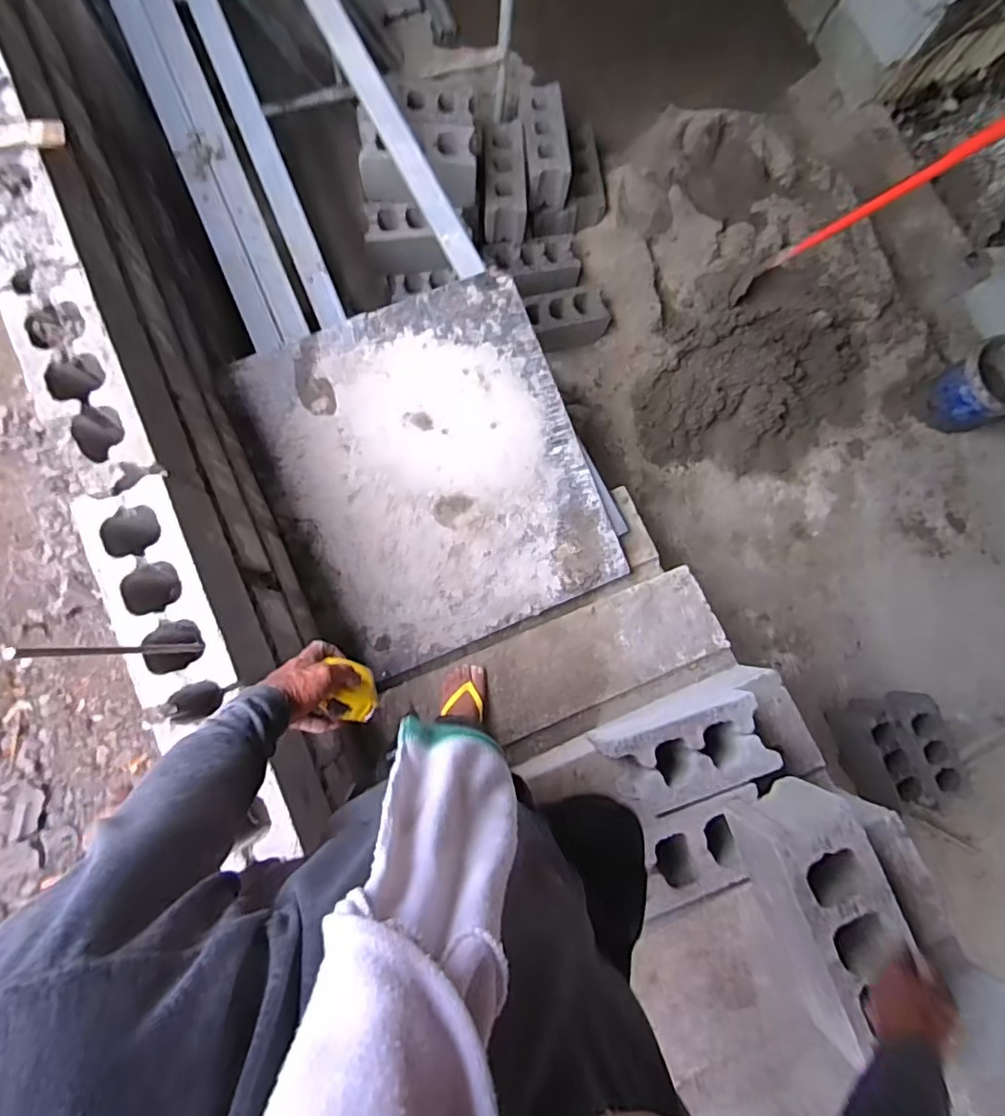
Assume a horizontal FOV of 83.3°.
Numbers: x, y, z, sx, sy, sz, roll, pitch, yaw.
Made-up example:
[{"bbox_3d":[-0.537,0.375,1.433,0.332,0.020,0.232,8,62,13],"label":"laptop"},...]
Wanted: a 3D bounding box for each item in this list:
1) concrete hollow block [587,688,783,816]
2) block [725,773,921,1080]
[{"bbox_3d":[0.382,0.403,1.206,0.311,0.151,0.171,-22,83,-7],"label":"concrete hollow block"},{"bbox_3d":[0.581,0.619,1.035,0.161,0.222,0.381,-20,90,-6],"label":"block"}]

